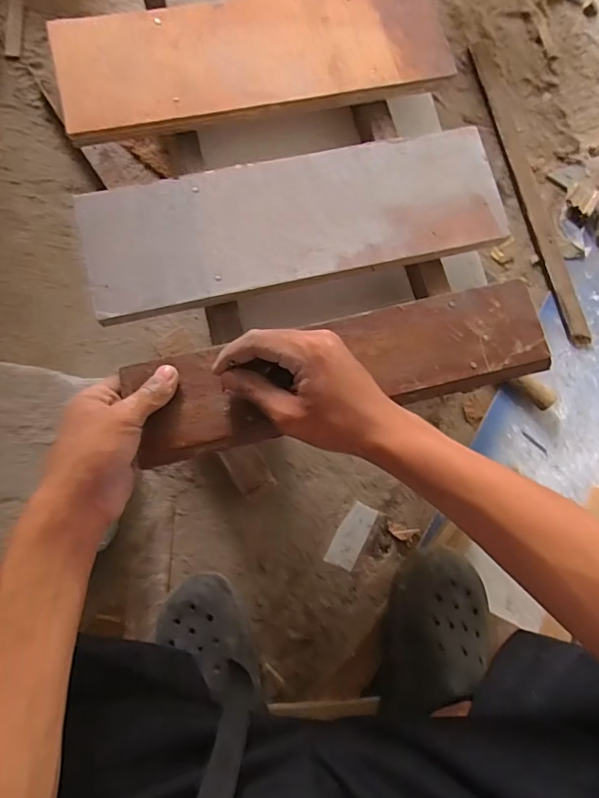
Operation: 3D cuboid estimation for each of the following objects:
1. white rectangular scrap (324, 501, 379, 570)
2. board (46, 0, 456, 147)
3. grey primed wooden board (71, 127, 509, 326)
[{"bbox_3d":[0.071,0.185,0.635,0.039,0.004,0.088,28,81,-2],"label":"white rectangular scrap"},{"bbox_3d":[-0.038,-0.315,0.429,0.347,0.016,0.116,-13,84,-7],"label":"board"},{"bbox_3d":[-0.002,-0.154,0.402,0.351,0.015,0.114,-13,84,-7],"label":"grey primed wooden board"}]

